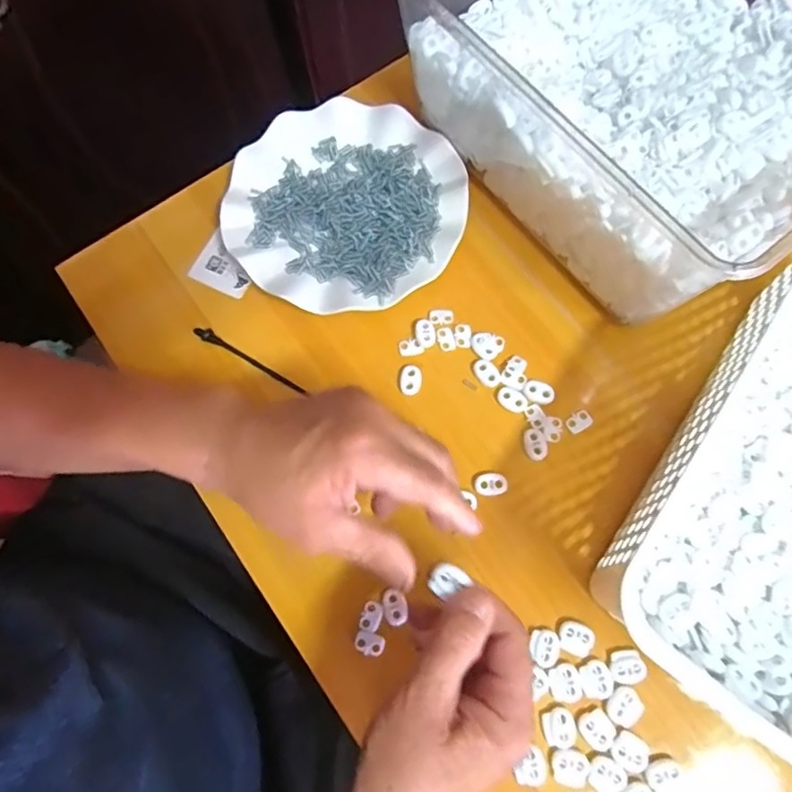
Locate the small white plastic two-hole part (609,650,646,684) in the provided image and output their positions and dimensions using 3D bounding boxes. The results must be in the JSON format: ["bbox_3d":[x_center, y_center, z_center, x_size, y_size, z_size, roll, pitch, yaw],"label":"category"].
[{"bbox_3d":[0.147,0.172,0.357,0.022,0.004,0.019,-6,74,-1],"label":"small white plastic two-hole part"}]

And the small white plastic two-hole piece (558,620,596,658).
[{"bbox_3d":[0.116,0.156,0.362,0.021,0.004,0.018,22,75,7],"label":"small white plastic two-hole piece"}]

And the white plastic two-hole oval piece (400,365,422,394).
[{"bbox_3d":[0.011,-0.012,0.415,0.016,0.004,0.022,2,74,1],"label":"white plastic two-hole oval piece"}]

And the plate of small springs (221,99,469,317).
[{"bbox_3d":[-0.040,-0.148,0.444,0.176,0.021,0.177,0,74,1],"label":"plate of small springs"}]

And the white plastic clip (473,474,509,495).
[{"bbox_3d":[0.066,0.062,0.394,0.022,0.005,0.014,-2,74,0],"label":"white plastic clip"}]

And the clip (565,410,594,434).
[{"bbox_3d":[0.132,0.018,0.404,0.019,0.004,0.013,-33,76,-8],"label":"clip"}]

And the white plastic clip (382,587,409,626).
[{"bbox_3d":[0.000,0.140,0.372,0.016,0.004,0.022,-11,74,-2],"label":"white plastic clip"}]

